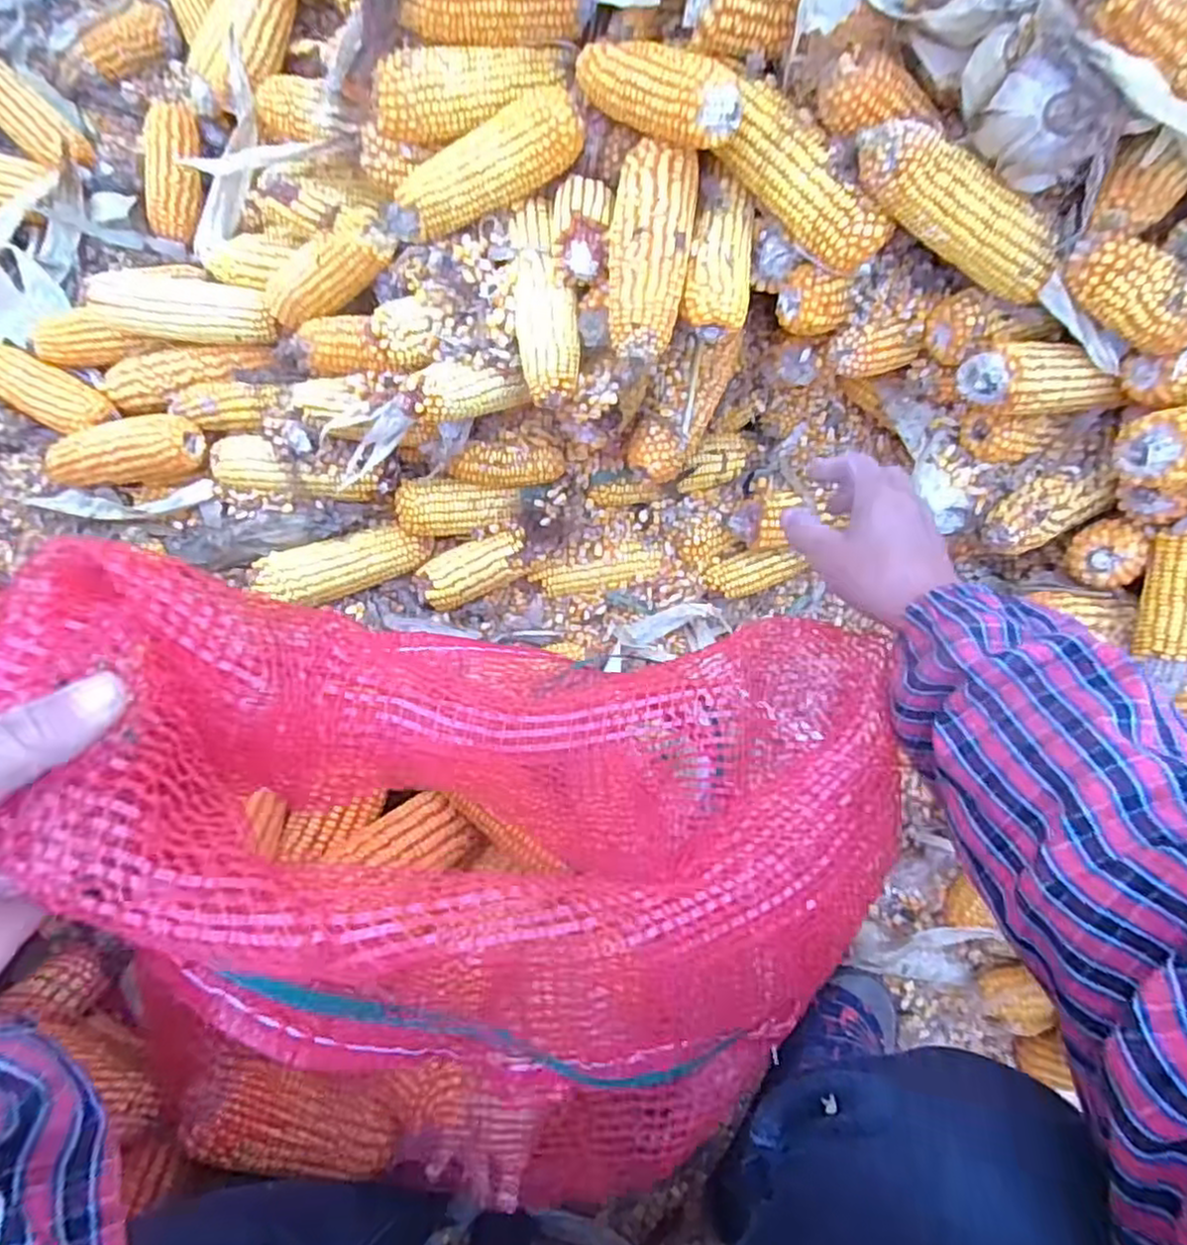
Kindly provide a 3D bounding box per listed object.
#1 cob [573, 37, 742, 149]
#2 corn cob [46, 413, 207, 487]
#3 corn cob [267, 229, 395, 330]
[{"bbox_3d":[0.039,-0.336,0.438,0.117,0.036,0.037,31,83,16],"label":"cob"},{"bbox_3d":[-0.426,-0.150,0.618,0.160,0.042,0.051,-5,85,13],"label":"corn cob"},{"bbox_3d":[-0.214,-0.277,0.550,0.130,0.038,0.047,-13,85,28],"label":"corn cob"}]

